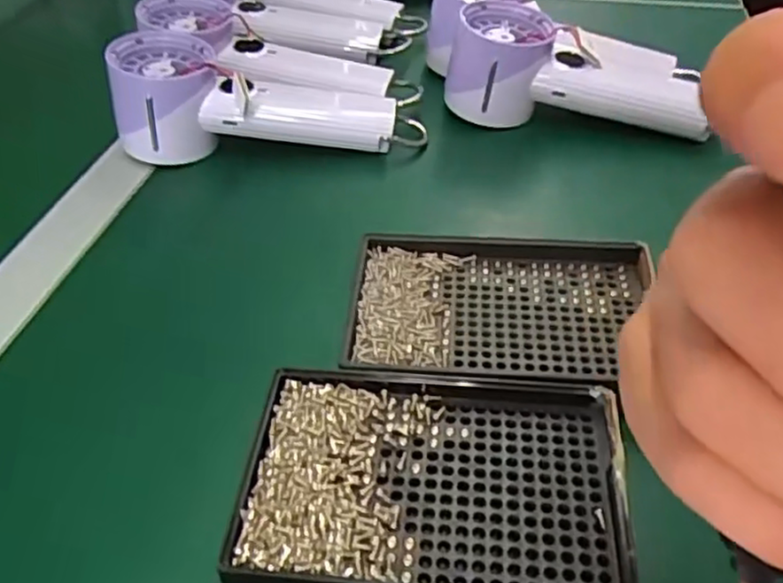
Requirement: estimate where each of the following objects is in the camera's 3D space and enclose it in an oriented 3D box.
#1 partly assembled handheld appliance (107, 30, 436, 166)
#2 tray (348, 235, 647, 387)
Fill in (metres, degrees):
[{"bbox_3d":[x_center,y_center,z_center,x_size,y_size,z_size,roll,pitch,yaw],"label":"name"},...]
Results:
[{"bbox_3d":[-0.078,-0.127,0.452,0.191,0.058,0.063,-2,43,-1],"label":"partly assembled handheld appliance"},{"bbox_3d":[0.050,0.008,0.326,0.137,0.011,0.092,3,43,5],"label":"tray"}]

